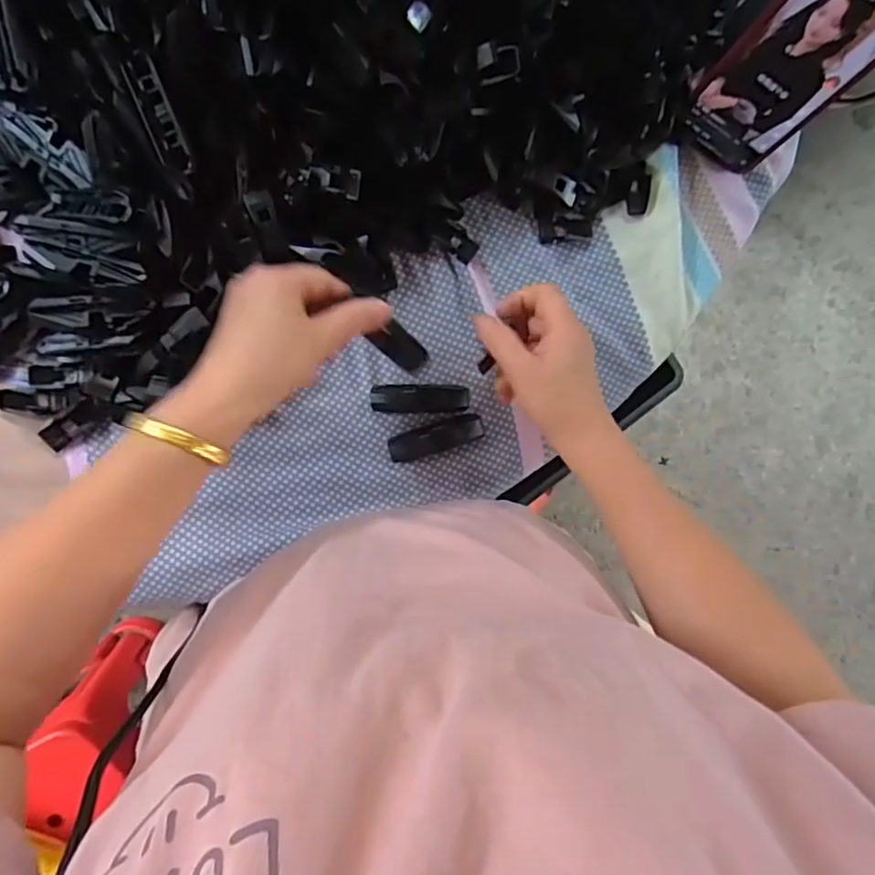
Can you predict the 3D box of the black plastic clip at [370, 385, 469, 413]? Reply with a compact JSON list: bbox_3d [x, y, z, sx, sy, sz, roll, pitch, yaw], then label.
[{"bbox_3d":[-0.012,-0.029,0.456,0.073,0.016,0.021,0,95,-8],"label":"black plastic clip"}]

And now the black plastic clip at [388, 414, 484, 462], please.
[{"bbox_3d":[0.000,0.000,0.461,0.073,0.014,0.021,-15,97,-6],"label":"black plastic clip"}]

